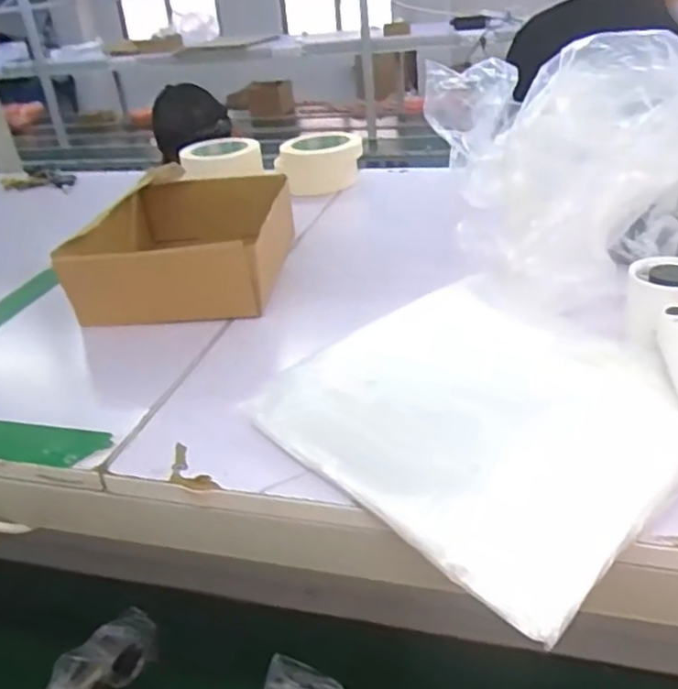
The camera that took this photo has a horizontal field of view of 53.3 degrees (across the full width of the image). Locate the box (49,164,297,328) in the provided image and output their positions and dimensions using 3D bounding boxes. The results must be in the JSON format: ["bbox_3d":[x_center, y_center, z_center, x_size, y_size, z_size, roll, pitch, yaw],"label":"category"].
[{"bbox_3d":[-0.147,-0.107,0.682,0.182,0.091,0.240,-4,30,5],"label":"box"}]

